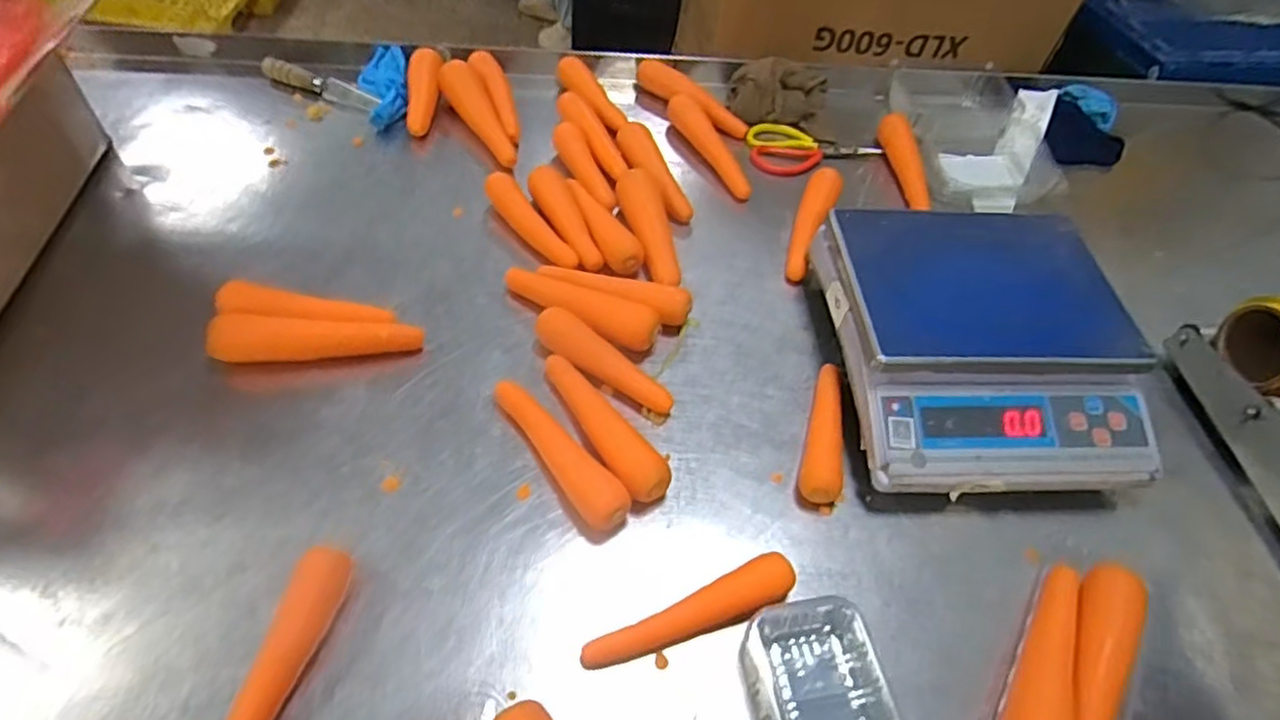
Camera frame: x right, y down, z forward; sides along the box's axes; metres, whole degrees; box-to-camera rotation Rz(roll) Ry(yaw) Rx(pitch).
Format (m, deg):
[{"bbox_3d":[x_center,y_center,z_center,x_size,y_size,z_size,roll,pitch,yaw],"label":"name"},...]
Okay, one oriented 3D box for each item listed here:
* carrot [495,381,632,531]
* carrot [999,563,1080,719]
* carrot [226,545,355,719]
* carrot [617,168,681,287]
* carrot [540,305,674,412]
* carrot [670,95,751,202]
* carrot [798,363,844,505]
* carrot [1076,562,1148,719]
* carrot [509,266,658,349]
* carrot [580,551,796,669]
[{"bbox_3d":[-0.080,0.085,0.627,0.043,0.038,0.186,-33,63,-26],"label":"carrot"},{"bbox_3d":[0.322,0.248,0.537,0.049,0.037,0.201,26,55,14],"label":"carrot"},{"bbox_3d":[-0.265,0.228,0.489,0.034,0.044,0.184,14,53,6],"label":"carrot"},{"bbox_3d":[0.012,-0.154,0.808,0.050,0.046,0.173,-9,55,-12],"label":"carrot"},{"bbox_3d":[-0.038,0.006,0.688,0.159,0.045,0.037,33,57,18],"label":"carrot"},{"bbox_3d":[0.095,-0.291,0.930,0.040,0.042,0.194,-19,57,-18],"label":"carrot"},{"bbox_3d":[0.186,0.068,0.669,0.037,0.032,0.163,17,53,7],"label":"carrot"},{"bbox_3d":[0.359,0.252,0.532,0.042,0.036,0.204,27,55,15],"label":"carrot"},{"bbox_3d":[-0.068,-0.052,0.726,0.175,0.043,0.043,20,54,10],"label":"carrot"},{"bbox_3d":[0.041,0.205,0.547,0.179,0.033,0.034,-17,56,-17],"label":"carrot"}]

